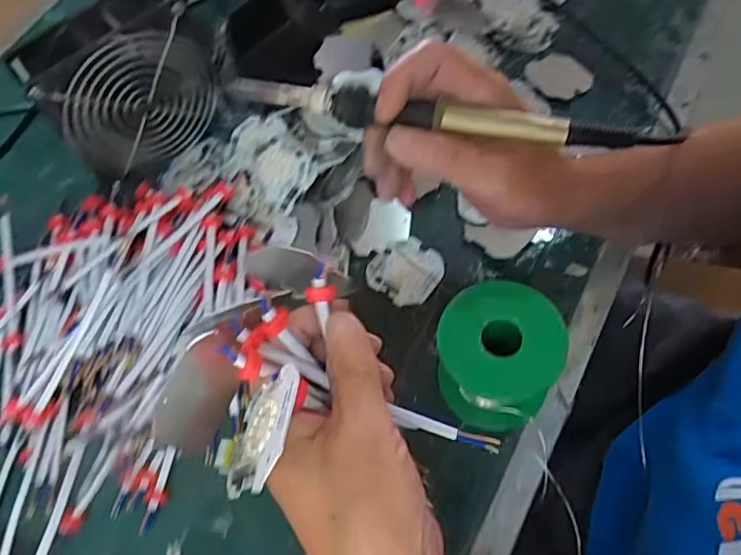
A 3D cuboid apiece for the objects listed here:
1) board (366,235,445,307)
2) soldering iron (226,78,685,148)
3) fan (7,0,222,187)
[{"bbox_3d":[0.026,-0.005,0.407,0.046,0.006,0.048,35,72,19],"label":"board"},{"bbox_3d":[0.026,-0.081,0.284,0.202,0.016,0.013,9,66,7],"label":"soldering iron"},{"bbox_3d":[-0.172,-0.140,0.420,0.123,0.110,0.053,-33,66,-11],"label":"fan"}]

